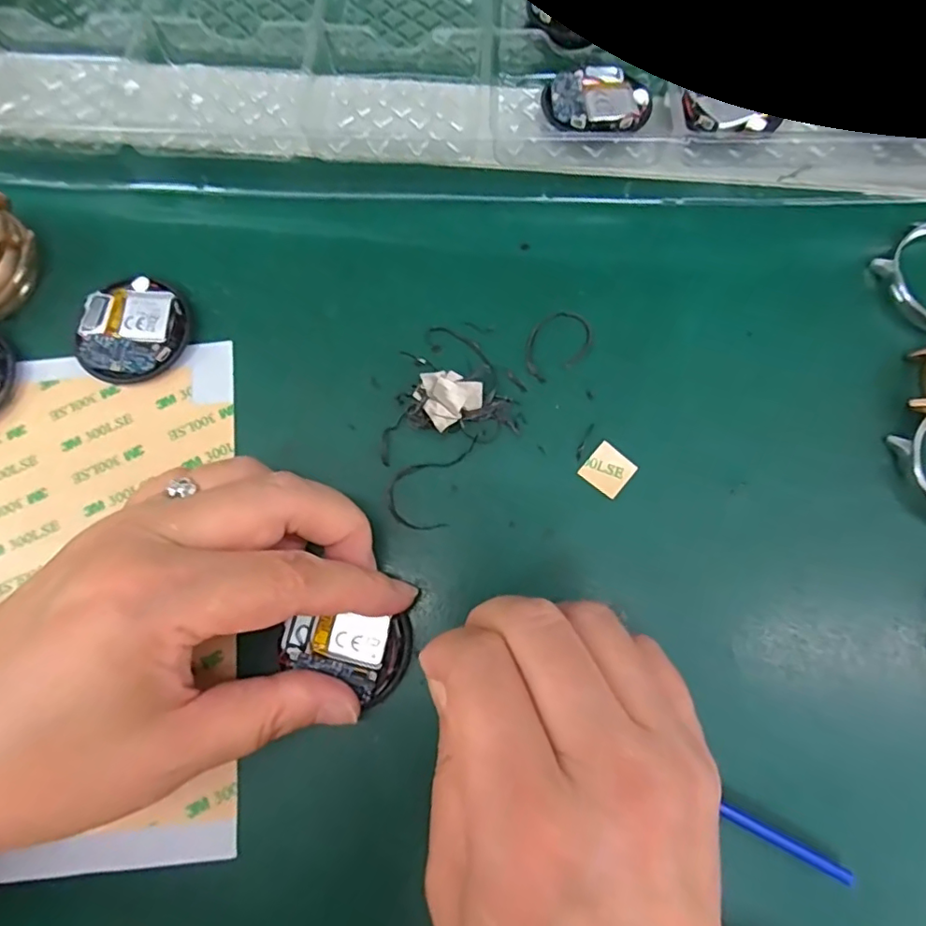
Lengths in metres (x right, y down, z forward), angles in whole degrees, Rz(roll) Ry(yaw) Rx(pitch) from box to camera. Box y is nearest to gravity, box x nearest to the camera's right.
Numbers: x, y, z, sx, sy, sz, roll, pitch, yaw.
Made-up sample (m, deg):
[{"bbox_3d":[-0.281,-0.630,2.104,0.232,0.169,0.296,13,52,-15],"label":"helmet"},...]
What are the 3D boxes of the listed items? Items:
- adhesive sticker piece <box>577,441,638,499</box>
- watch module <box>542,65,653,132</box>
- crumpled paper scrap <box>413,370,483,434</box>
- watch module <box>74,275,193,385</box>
[{"bbox_3d":[0.051,0.003,0.200,0.015,0.004,0.016,39,78,11],"label":"adhesive sticker piece"},{"bbox_3d":[0.053,-0.145,0.226,0.042,0.004,0.036,3,67,4],"label":"watch module"},{"bbox_3d":[-0.005,-0.024,0.197,0.023,0.004,0.019,-35,98,-24],"label":"crumpled paper scrap"},{"bbox_3d":[-0.122,-0.049,0.211,0.039,0.008,0.039,-6,76,-1],"label":"watch module"}]

